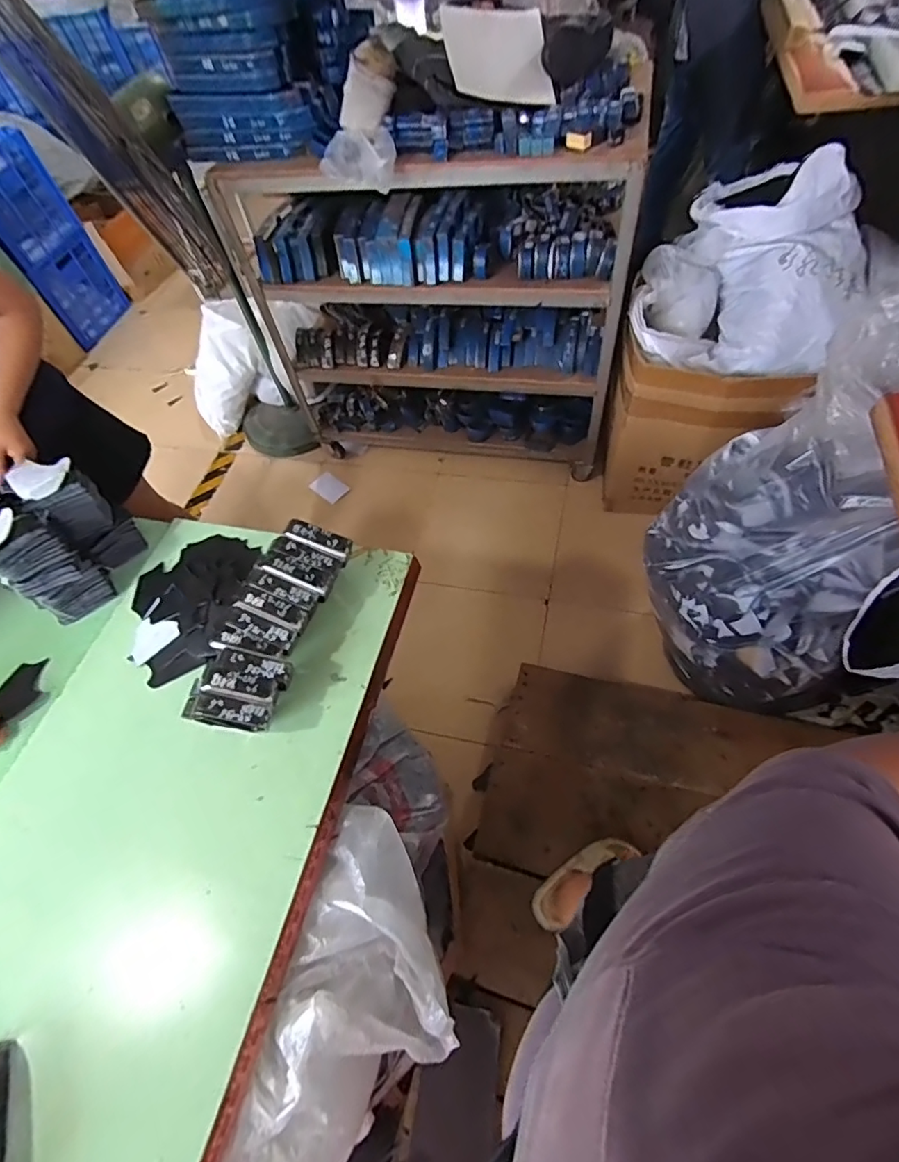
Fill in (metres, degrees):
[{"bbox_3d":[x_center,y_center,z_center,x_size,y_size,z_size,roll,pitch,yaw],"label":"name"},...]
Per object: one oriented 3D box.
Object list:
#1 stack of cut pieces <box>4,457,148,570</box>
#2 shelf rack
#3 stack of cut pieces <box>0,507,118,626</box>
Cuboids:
[{"bbox_3d":[-0.685,-0.120,0.985,0.136,0.187,0.108,36,69,19],"label":"stack of cut pieces"},{"bbox_3d":[-0.051,-0.911,1.712,1.198,1.036,0.437,10,63,7],"label":"shelf rack"},{"bbox_3d":[-0.733,-0.034,0.933,0.151,0.202,0.123,29,67,16],"label":"stack of cut pieces"}]

